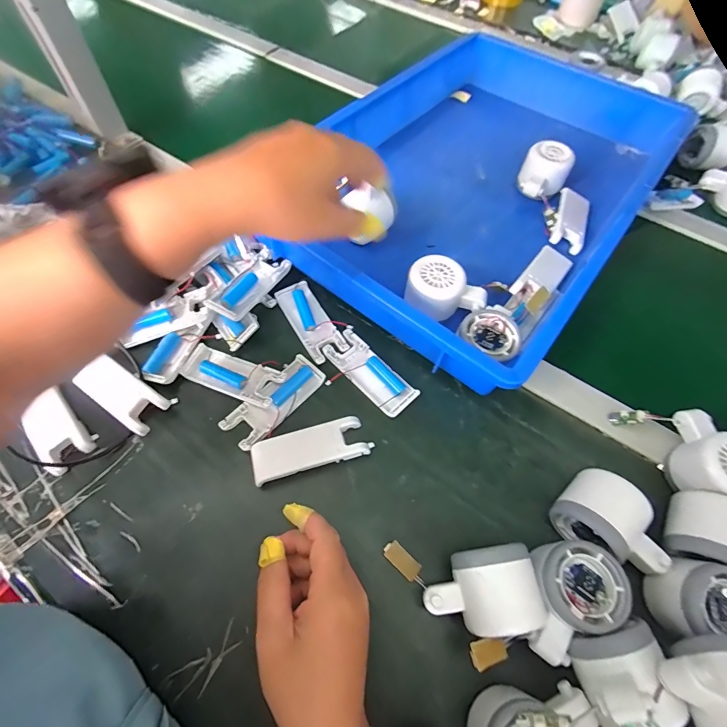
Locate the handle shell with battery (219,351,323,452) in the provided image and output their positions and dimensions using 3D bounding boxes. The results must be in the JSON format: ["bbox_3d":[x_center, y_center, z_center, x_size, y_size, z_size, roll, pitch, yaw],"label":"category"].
[{"bbox_3d":[-0.087,0.036,0.384,0.040,0.011,0.106,39,67,17],"label":"handle shell with battery"}]

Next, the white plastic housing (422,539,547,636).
[{"bbox_3d":[0.089,0.170,0.294,0.084,0.056,0.056,-4,62,-4],"label":"white plastic housing"}]

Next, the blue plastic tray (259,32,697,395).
[{"bbox_3d":[0.161,-0.251,0.513,0.357,0.077,0.554,35,66,16],"label":"blue plastic tray"}]

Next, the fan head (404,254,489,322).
[{"bbox_3d":[0.085,-0.074,0.422,0.083,0.062,0.057,-9,63,-7],"label":"fan head"}]

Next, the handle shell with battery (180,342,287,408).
[{"bbox_3d":[-0.133,0.011,0.395,0.102,0.017,0.039,21,63,9],"label":"handle shell with battery"}]

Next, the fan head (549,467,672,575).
[{"bbox_3d":[0.203,0.131,0.320,0.081,0.049,0.057,40,68,18],"label":"fan head"}]

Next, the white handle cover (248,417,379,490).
[{"bbox_3d":[-0.049,0.080,0.361,0.105,0.018,0.039,-15,63,-9],"label":"white handle cover"}]

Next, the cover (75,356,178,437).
[{"bbox_3d":[-0.235,0.031,0.379,0.085,0.026,0.043,27,64,12],"label":"cover"}]

